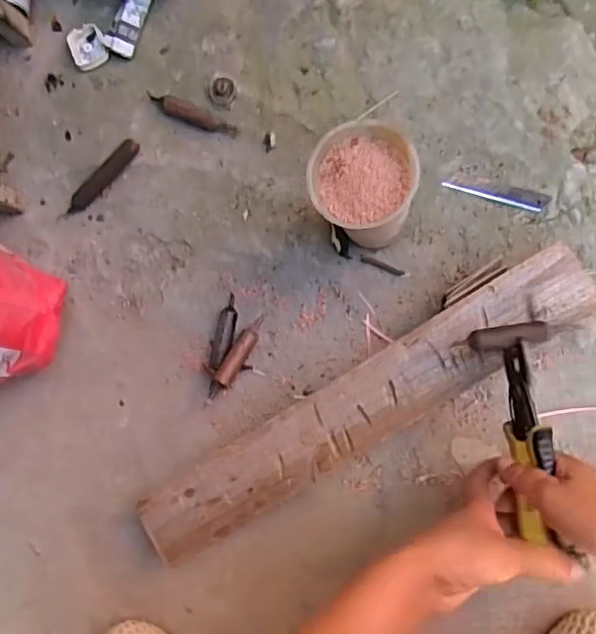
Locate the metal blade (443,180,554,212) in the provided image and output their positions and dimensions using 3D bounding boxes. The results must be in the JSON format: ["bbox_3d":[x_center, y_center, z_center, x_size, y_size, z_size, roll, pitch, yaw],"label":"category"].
[{"bbox_3d":[0.197,-0.125,0.576,0.101,0.004,0.018,17,88,9],"label":"metal blade"}]

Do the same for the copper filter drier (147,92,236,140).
[{"bbox_3d":[-0.117,-0.221,0.625,0.108,0.017,0.020,21,89,9],"label":"copper filter drier"}]

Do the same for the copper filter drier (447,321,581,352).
[{"bbox_3d":[0.184,0.015,0.479,0.112,0.021,0.018,-7,85,-15],"label":"copper filter drier"}]

